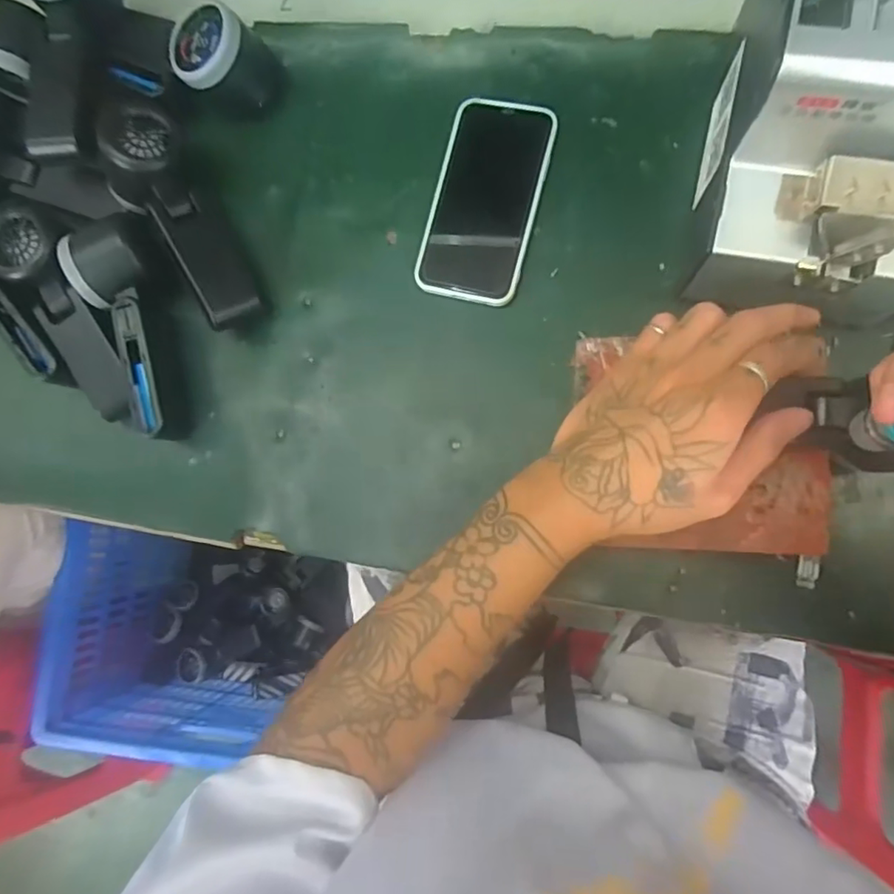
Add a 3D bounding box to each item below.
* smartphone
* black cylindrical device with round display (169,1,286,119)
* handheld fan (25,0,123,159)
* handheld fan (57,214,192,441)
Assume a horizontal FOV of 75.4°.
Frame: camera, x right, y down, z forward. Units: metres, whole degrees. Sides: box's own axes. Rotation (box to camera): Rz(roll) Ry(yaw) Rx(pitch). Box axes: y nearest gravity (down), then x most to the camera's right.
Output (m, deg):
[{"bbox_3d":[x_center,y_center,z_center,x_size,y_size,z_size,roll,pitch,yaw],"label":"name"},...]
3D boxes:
[{"bbox_3d":[0.028,-0.176,0.413,0.074,0.010,0.144,14,87,9],"label":"smartphone"},{"bbox_3d":[-0.162,-0.284,0.425,0.063,0.053,0.059,-1,85,8],"label":"black cylindrical device with round display"},{"bbox_3d":[-0.275,-0.286,0.416,0.055,0.048,0.161,-4,83,10],"label":"handheld fan"},{"bbox_3d":[-0.232,-0.085,0.418,0.054,0.044,0.167,-13,85,6],"label":"handheld fan"}]

